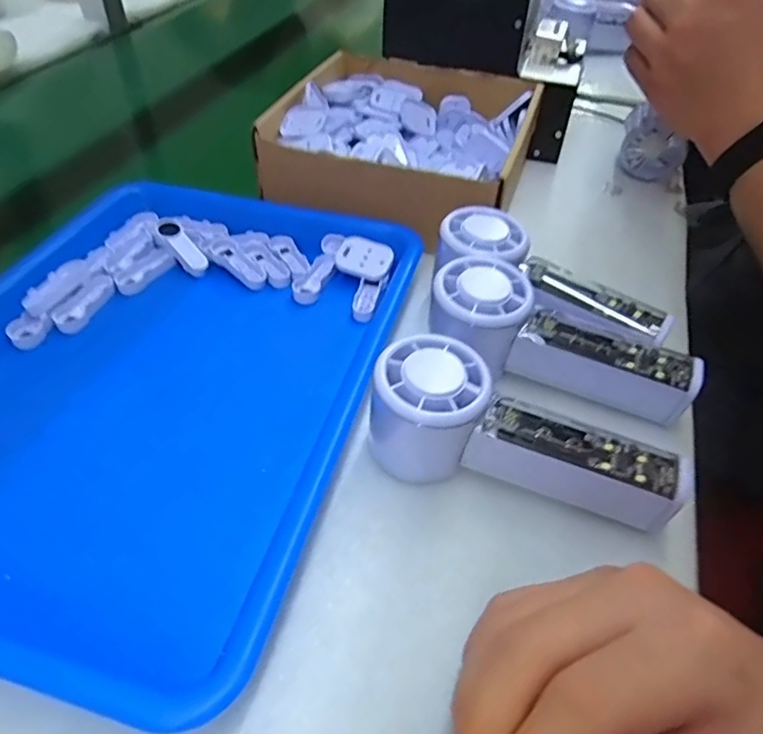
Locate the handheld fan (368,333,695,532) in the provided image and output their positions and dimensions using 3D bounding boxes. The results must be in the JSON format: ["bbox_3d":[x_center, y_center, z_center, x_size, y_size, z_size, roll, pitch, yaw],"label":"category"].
[{"bbox_3d":[0.072,0.035,0.289,0.155,0.058,0.056,14,47,11],"label":"handheld fan"}]

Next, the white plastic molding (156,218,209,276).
[{"bbox_3d":[-0.146,-0.088,0.416,0.018,0.008,0.051,-33,76,-30],"label":"white plastic molding"}]

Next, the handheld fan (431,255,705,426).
[{"bbox_3d":[0.106,-0.015,0.338,0.154,0.056,0.055,13,47,11],"label":"handheld fan"}]

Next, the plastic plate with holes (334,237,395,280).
[{"bbox_3d":[-0.012,-0.079,0.409,0.040,0.004,0.031,21,69,13],"label":"plastic plate with holes"}]

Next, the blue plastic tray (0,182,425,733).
[{"bbox_3d":[-0.139,-0.006,0.337,0.259,0.026,0.333,14,48,8],"label":"blue plastic tray"}]

